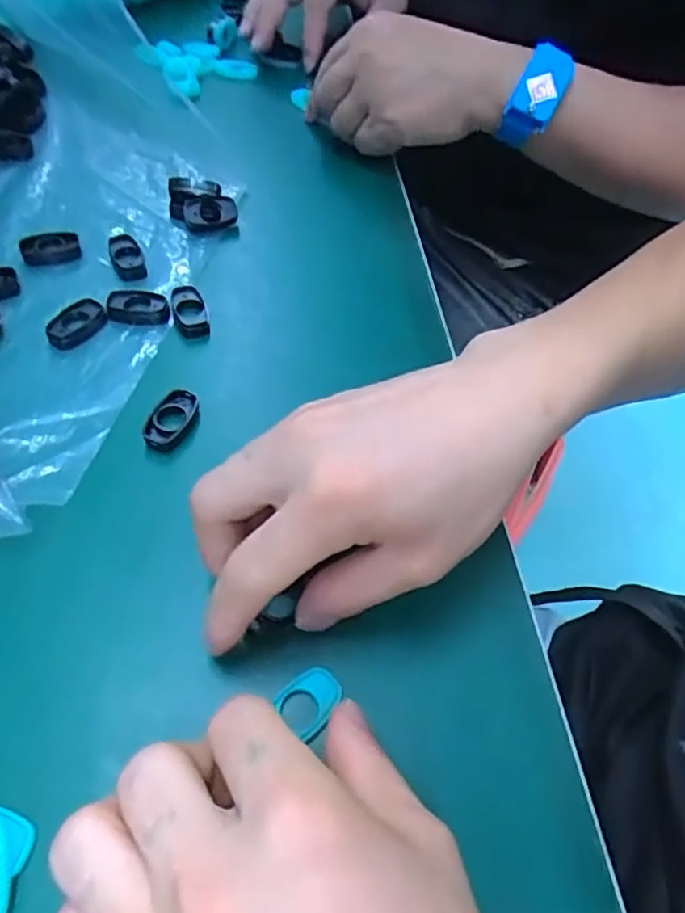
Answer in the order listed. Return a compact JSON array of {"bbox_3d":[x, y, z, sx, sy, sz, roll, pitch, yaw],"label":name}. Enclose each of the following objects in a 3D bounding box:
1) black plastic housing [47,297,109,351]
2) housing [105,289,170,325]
[{"bbox_3d":[-0.138,-0.068,0.323,0.020,0.006,0.032,27,57,13],"label":"black plastic housing"},{"bbox_3d":[-0.108,-0.079,0.331,0.030,0.007,0.019,2,55,-4],"label":"housing"}]

